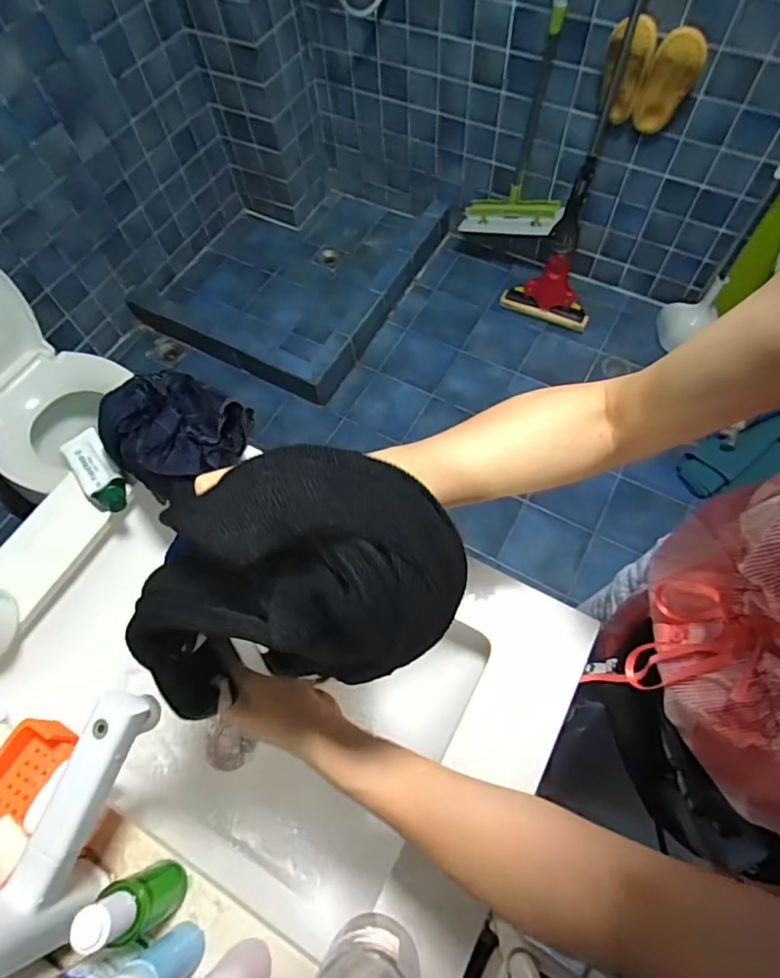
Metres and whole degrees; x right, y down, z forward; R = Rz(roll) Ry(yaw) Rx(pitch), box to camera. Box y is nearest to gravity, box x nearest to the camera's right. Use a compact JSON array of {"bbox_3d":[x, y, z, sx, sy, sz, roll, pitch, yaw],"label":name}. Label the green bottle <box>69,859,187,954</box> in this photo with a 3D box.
[{"bbox_3d":[-0.186,0.304,0.393,0.031,0.112,0.038,-24,66,-9],"label":"green bottle"}]

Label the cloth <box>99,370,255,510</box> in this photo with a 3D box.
[{"bbox_3d":[-0.237,-0.071,0.591,0.156,0.075,0.139,34,70,17],"label":"cloth"}]

